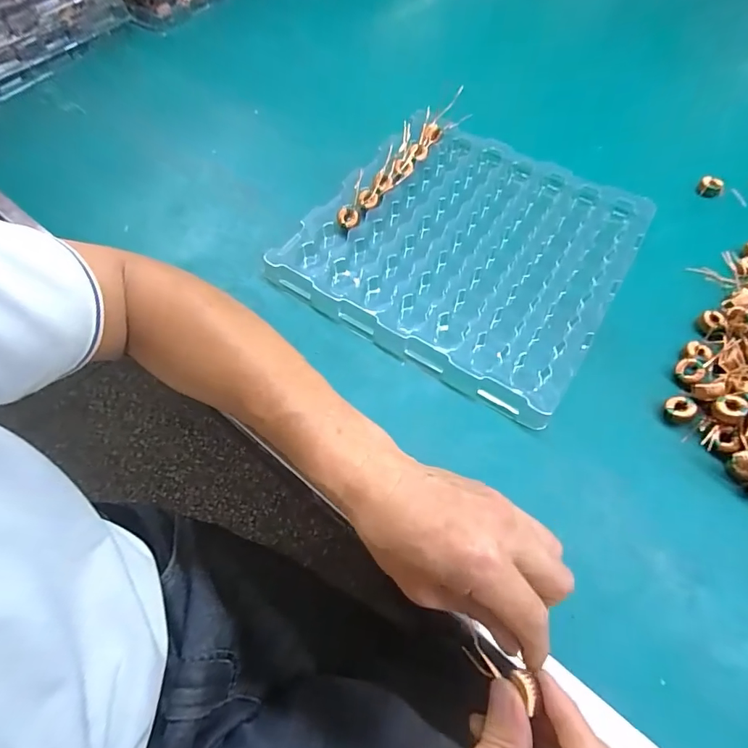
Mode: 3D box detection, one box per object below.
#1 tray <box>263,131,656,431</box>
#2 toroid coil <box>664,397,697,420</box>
[{"bbox_3d":[0.095,-0.125,0.448,0.283,0.034,0.290,33,67,14],"label":"tray"},{"bbox_3d":[0.249,0.028,0.364,0.021,0.012,0.018,-4,69,37],"label":"toroid coil"}]

